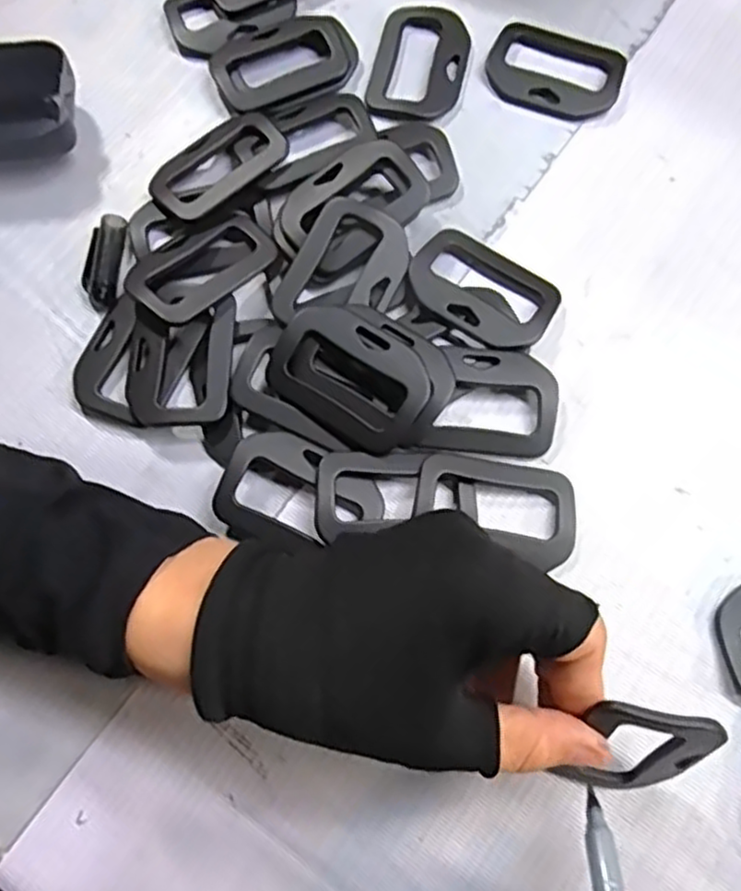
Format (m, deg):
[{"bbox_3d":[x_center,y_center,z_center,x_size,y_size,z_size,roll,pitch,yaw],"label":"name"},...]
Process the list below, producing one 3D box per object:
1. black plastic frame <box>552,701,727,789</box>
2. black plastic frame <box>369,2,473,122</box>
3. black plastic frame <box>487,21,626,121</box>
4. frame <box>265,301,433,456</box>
[{"bbox_3d":[0.082,0.095,0.224,0.037,0.057,0.007,17,51,5],"label":"black plastic frame"},{"bbox_3d":[0.024,-0.179,0.338,0.044,0.004,0.062,10,74,5],"label":"black plastic frame"},{"bbox_3d":[0.085,-0.172,0.334,0.061,0.006,0.044,18,75,8],"label":"black plastic frame"},{"bbox_3d":[-0.006,-0.028,0.278,0.060,0.011,0.045,36,78,12],"label":"frame"}]

